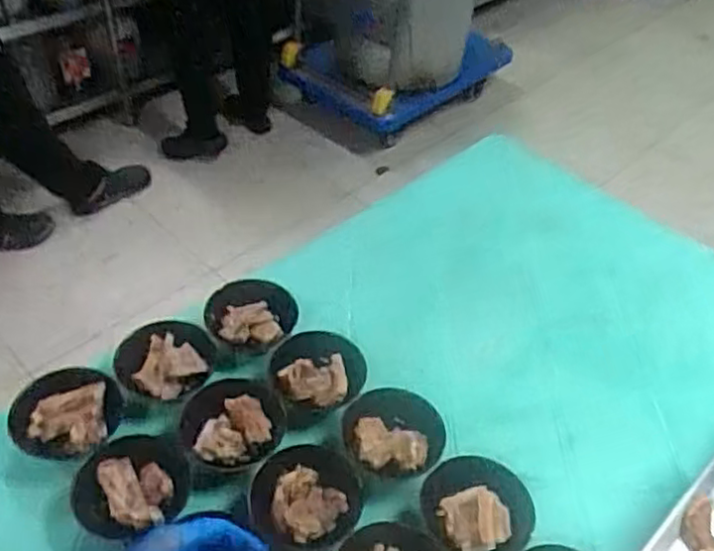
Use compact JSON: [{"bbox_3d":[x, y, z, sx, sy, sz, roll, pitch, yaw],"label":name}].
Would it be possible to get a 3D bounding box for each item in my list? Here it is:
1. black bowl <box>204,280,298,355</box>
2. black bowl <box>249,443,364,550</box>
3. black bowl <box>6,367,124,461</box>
[{"bbox_3d":[-0.165,0.060,1.054,0.133,0.034,0.132,2,45,-2],"label":"black bowl"},{"bbox_3d":[-0.063,0.279,0.873,0.134,0.037,0.136,2,45,-2],"label":"black bowl"},{"bbox_3d":[-0.385,0.184,0.907,0.135,0.053,0.120,-1,45,-6],"label":"black bowl"}]

